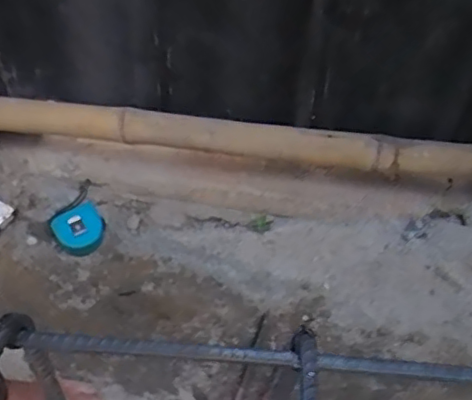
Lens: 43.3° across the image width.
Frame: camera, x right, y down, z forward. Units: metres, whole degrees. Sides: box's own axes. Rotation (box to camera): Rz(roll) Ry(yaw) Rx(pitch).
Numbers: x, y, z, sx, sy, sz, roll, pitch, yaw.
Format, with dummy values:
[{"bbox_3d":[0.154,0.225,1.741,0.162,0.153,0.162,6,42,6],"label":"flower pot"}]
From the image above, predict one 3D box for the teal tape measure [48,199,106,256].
[{"bbox_3d":[-0.262,0.050,0.996,0.089,0.033,0.089,-42,74,-9],"label":"teal tape measure"}]

